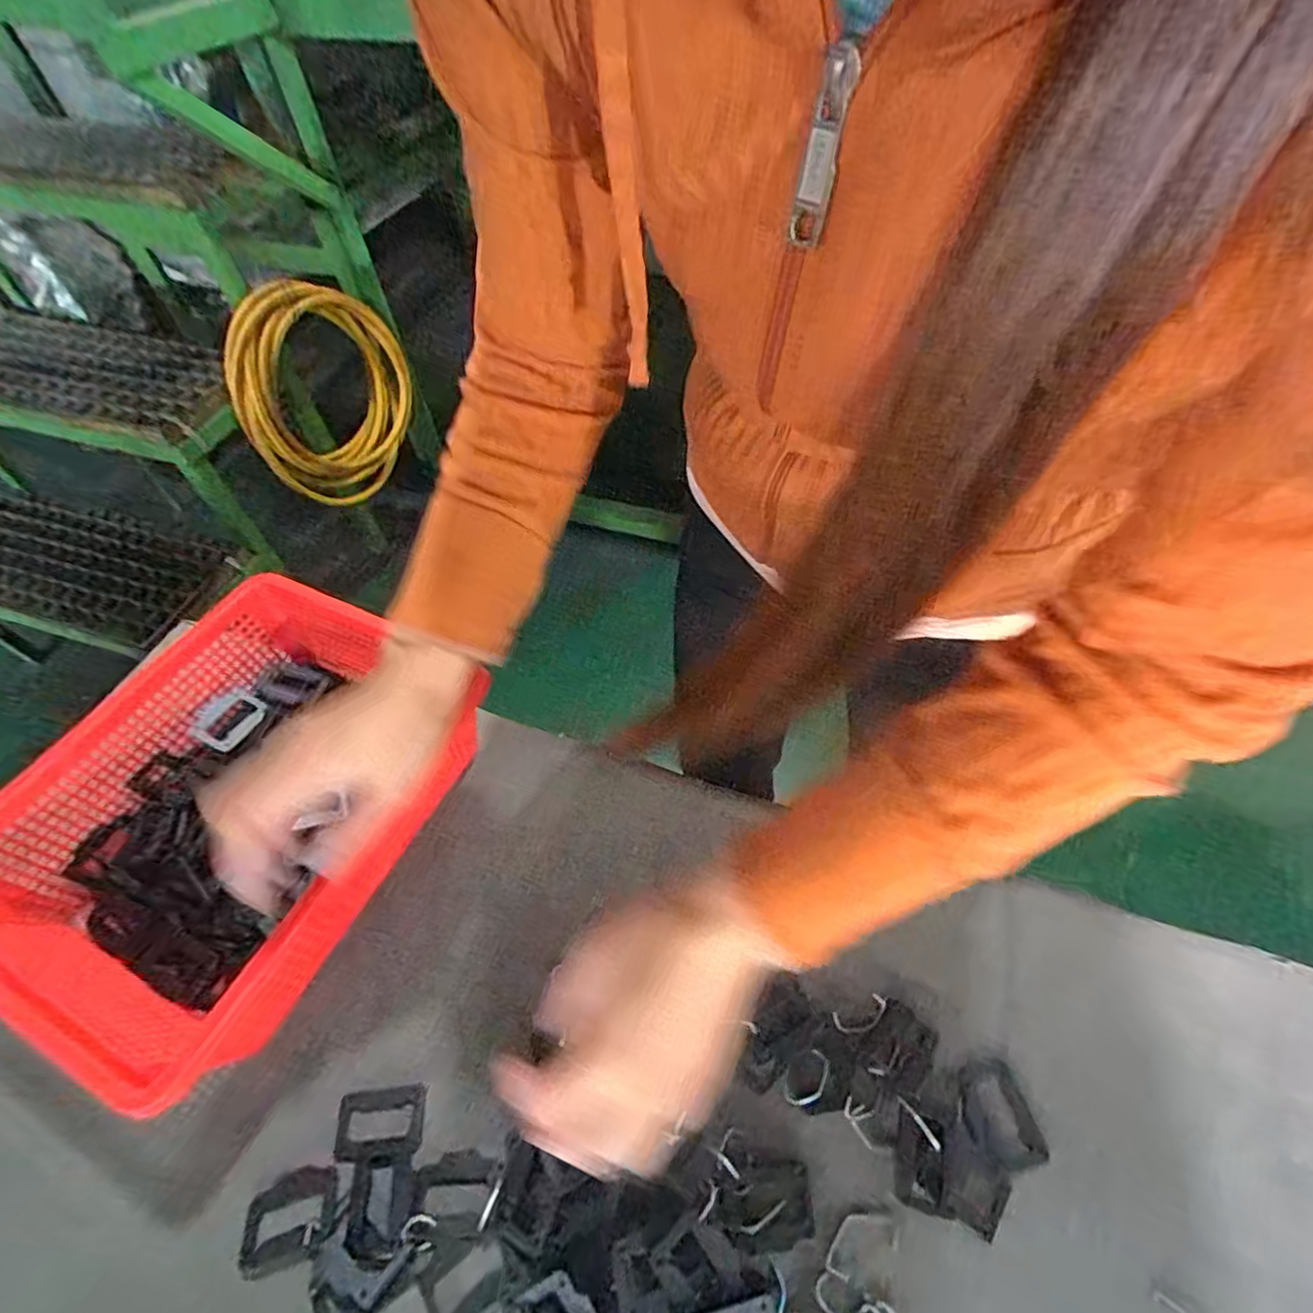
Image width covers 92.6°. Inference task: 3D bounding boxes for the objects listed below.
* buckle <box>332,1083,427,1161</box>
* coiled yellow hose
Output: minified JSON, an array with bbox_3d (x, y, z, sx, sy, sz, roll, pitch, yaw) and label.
[{"bbox_3d":[-0.168,0.283,0.381,0.052,0.007,0.033,-7,55,-2],"label":"buckle"},{"bbox_3d":[-0.617,-0.487,1.187,0.093,0.374,0.361,21,58,16],"label":"coiled yellow hose"}]

